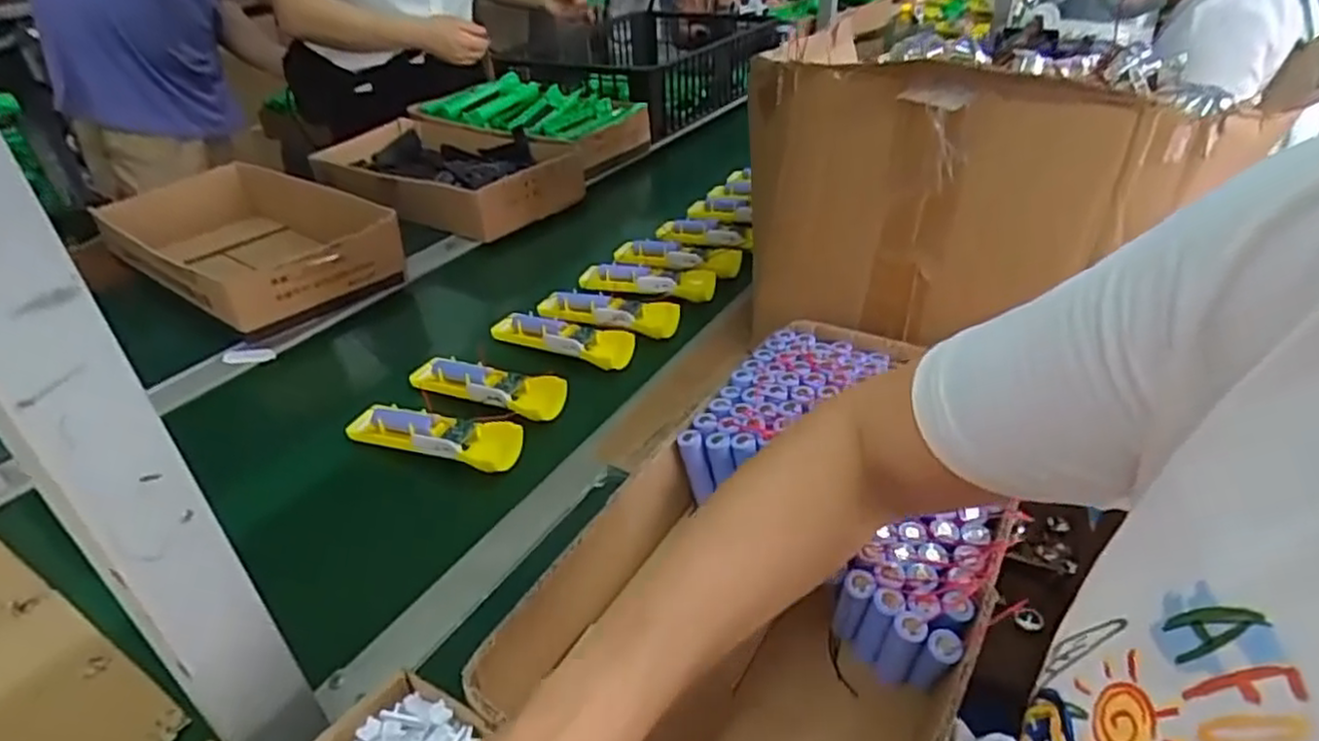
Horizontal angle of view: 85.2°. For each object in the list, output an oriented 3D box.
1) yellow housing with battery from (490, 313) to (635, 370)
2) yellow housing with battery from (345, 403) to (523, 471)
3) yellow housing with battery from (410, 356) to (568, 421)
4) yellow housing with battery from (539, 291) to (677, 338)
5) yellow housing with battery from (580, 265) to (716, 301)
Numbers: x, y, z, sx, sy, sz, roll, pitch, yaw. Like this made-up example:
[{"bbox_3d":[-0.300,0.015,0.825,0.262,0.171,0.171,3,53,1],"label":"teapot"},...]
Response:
[{"bbox_3d":[-0.100,-0.038,0.758,0.157,0.025,0.054,11,38,19],"label":"yellow housing with battery"},{"bbox_3d":[-0.199,0.054,0.632,0.161,0.021,0.044,8,37,16],"label":"yellow housing with battery"},{"bbox_3d":[-0.166,0.014,0.689,0.159,0.021,0.044,11,38,20],"label":"yellow housing with battery"},{"bbox_3d":[-0.058,-0.065,0.789,0.159,0.031,0.053,2,36,8],"label":"yellow housing with battery"},{"bbox_3d":[-0.013,-0.110,0.850,0.157,0.027,0.056,8,37,16],"label":"yellow housing with battery"}]

